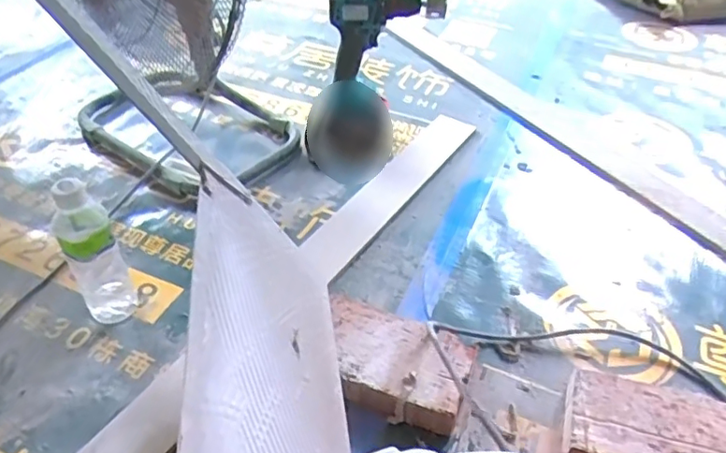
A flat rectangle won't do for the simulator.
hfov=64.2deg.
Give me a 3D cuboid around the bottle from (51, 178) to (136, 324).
[{"bbox_3d":[-0.315,0.035,0.678,0.056,0.198,0.049,-22,48,-24],"label":"bottle"}]

